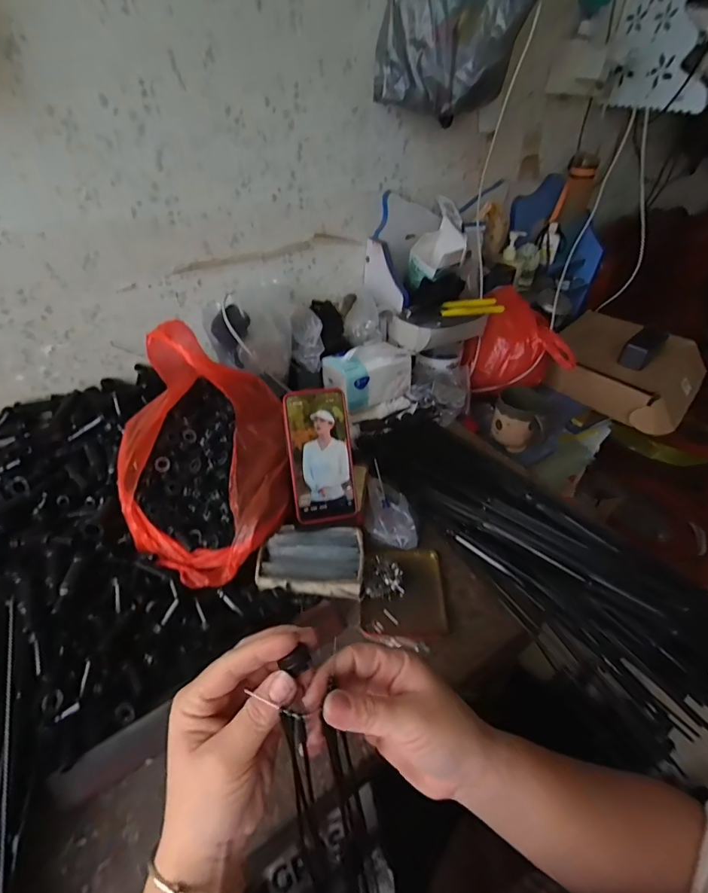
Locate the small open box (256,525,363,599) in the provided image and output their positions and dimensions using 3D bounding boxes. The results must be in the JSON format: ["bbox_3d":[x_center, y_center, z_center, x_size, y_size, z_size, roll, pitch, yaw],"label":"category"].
[{"bbox_3d":[-0.052,0.143,0.542,0.128,0.031,0.087,-2,38,0],"label":"small open box"}]

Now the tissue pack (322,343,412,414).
[{"bbox_3d":[0.026,-0.141,0.795,0.146,0.103,0.087,-21,42,-23],"label":"tissue pack"}]

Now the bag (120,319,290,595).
[{"bbox_3d":[-0.185,0.011,0.526,0.200,0.227,0.237,-8,38,-7],"label":"bag"}]

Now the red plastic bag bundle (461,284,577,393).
[{"bbox_3d":[0.346,-0.200,0.894,0.202,0.177,0.138,17,42,22],"label":"red plastic bag bundle"}]

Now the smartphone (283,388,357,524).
[{"bbox_3d":[-0.041,0.011,0.538,0.077,0.162,0.005,-7,3,-11],"label":"smartphone"}]

